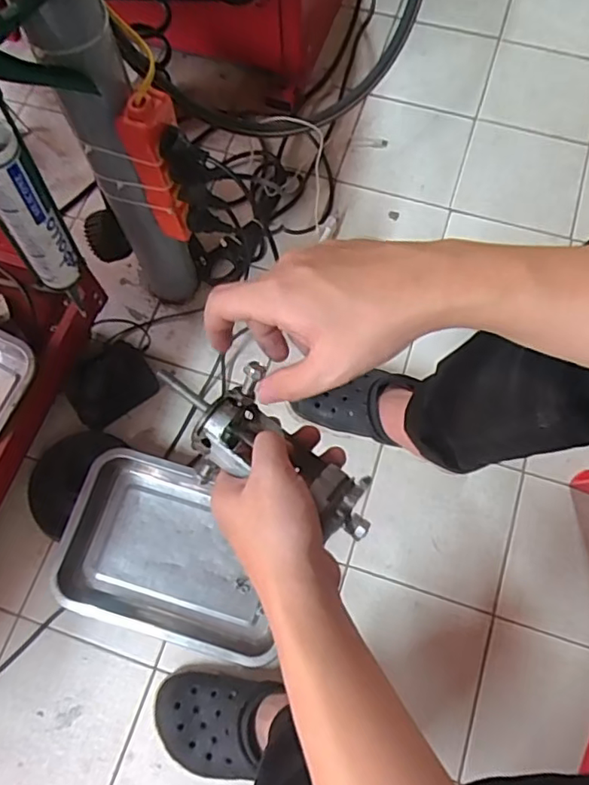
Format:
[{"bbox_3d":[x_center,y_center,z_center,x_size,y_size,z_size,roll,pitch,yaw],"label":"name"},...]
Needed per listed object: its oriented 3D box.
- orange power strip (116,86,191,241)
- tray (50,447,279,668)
[{"bbox_3d":[-0.149,-0.252,0.661,0.045,0.191,0.065,25,73,10],"label":"orange power strip"},{"bbox_3d":[-0.167,0.209,0.779,0.270,0.060,0.211,15,72,7],"label":"tray"}]

